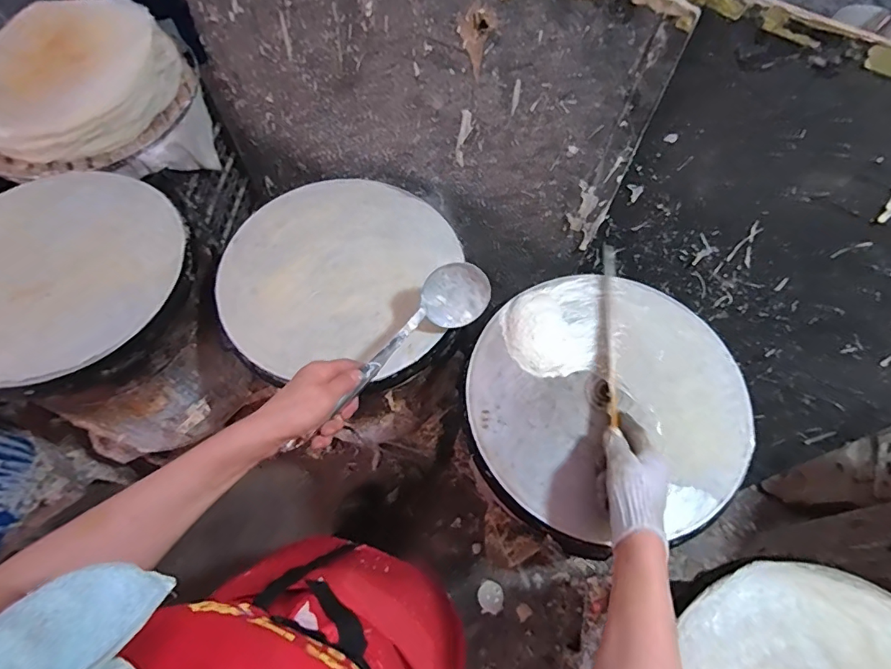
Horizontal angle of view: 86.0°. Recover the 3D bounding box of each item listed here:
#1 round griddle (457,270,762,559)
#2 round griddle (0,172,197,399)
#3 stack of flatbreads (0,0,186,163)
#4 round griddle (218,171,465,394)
[{"bbox_3d":[0.222,0.090,0.666,0.376,0.041,0.372,0,64,-1],"label":"round griddle"},{"bbox_3d":[-0.589,-0.090,0.725,0.379,0.035,0.372,0,64,-1],"label":"round griddle"},{"bbox_3d":[-0.731,-0.507,0.930,0.376,0.107,0.374,-1,64,-2],"label":"stack of flatbreads"},{"bbox_3d":[-0.164,-0.107,0.758,0.350,0.030,0.368,0,64,-1],"label":"round griddle"}]

